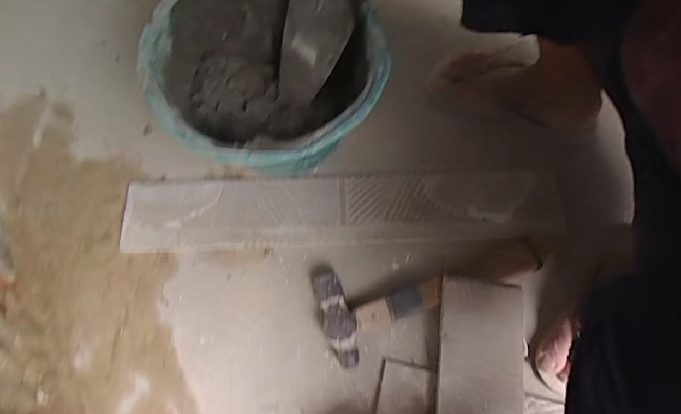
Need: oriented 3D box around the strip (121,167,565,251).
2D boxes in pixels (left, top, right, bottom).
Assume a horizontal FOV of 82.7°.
[{"bbox_3d":[0.007,-0.001,0.538,0.595,0.012,0.100,-2,72,0],"label":"strip"}]

